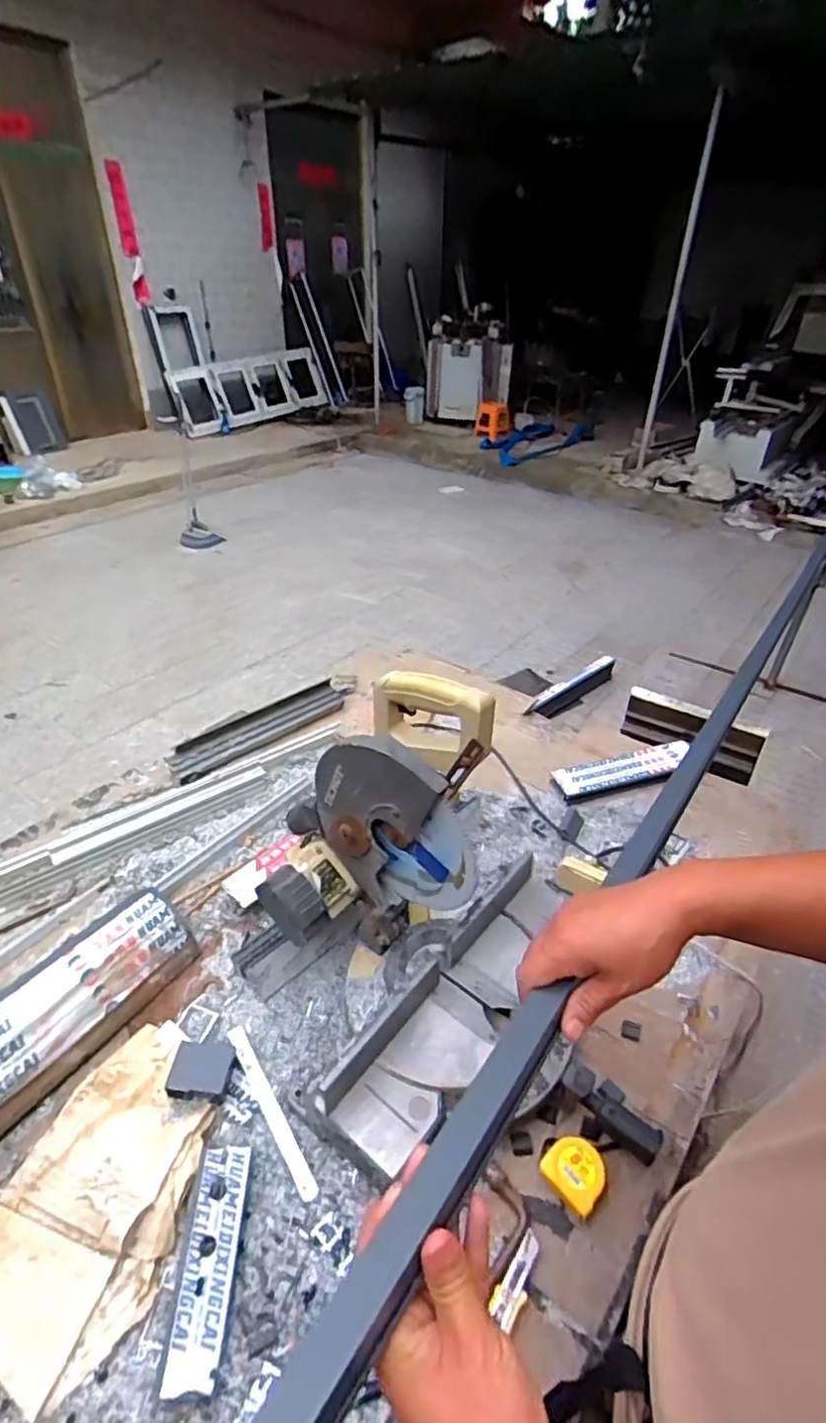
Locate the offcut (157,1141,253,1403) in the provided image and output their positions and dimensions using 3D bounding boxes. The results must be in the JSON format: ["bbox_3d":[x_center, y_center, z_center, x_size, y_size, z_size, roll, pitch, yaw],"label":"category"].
[{"bbox_3d":[-0.230,0.615,0.705,0.062,0.034,0.209,1,37,-2],"label":"offcut"}]

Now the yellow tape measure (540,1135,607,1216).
[{"bbox_3d":[0.198,0.560,0.767,0.071,0.029,0.068,30,45,32],"label":"yellow tape measure"}]

